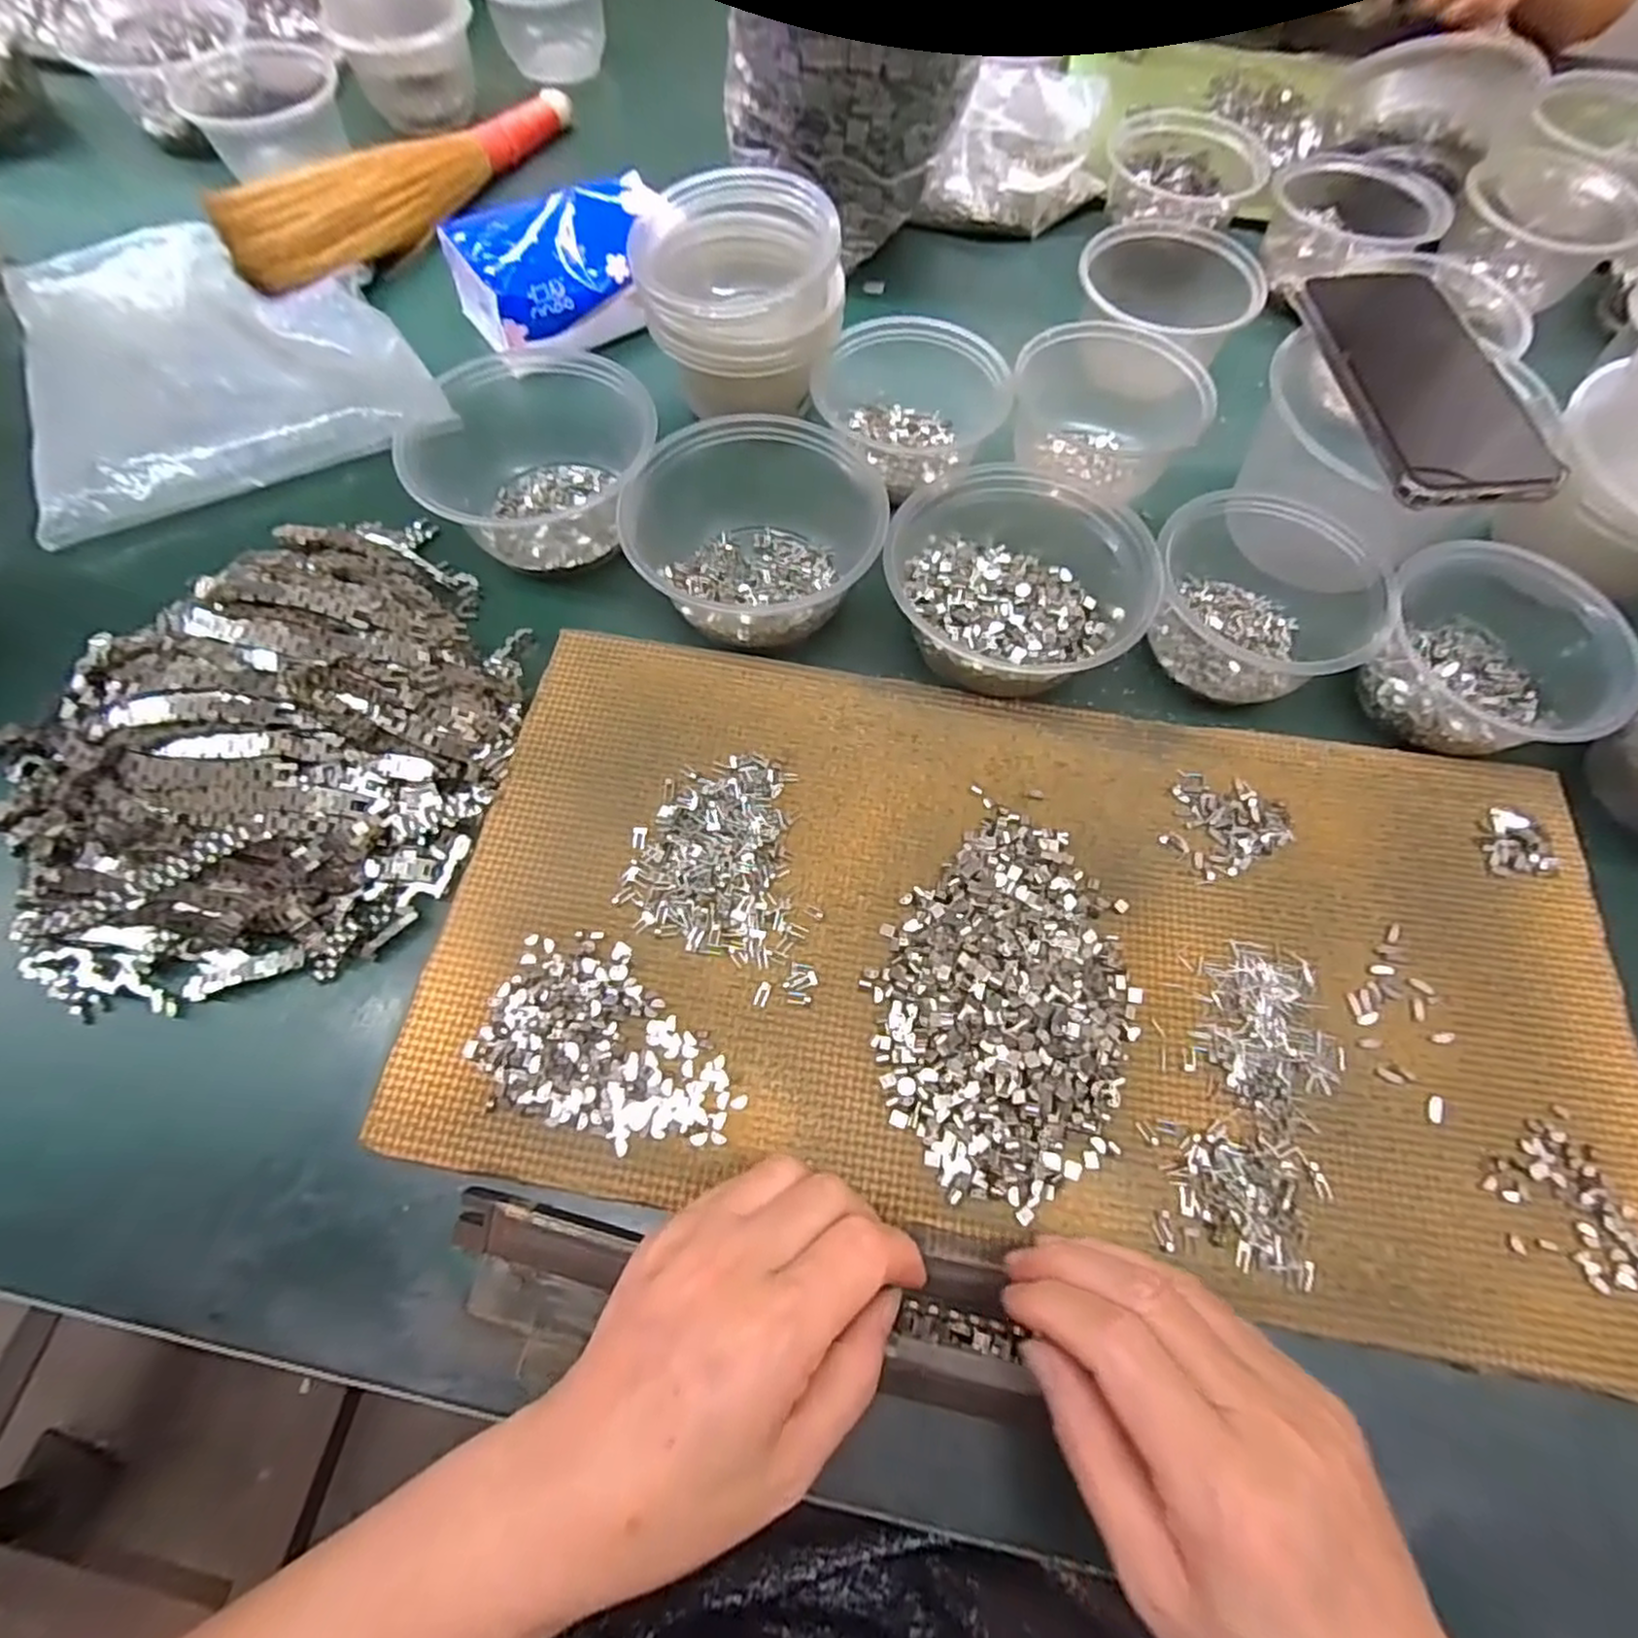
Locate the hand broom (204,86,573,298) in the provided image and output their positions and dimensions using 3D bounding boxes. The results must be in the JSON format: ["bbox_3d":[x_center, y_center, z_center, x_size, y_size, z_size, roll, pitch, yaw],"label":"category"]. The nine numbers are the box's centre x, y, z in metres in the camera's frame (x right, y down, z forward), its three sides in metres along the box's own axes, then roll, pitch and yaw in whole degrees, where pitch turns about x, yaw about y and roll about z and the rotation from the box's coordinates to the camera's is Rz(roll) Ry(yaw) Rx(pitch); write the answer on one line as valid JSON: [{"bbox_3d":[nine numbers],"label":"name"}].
[{"bbox_3d":[-0.307,-0.488,0.533,0.064,0.060,0.313,25,69,9],"label":"hand broom"}]

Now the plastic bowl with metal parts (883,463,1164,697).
[{"bbox_3d":[0.102,-0.126,0.383,0.132,0.051,0.132,0,67,-1],"label":"plastic bowl with metal parts"}]

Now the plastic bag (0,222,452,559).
[{"bbox_3d":[-0.397,-0.315,0.471,0.228,0.024,0.251,-24,70,-11],"label":"plastic bag"}]

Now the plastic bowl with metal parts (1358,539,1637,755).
[{"bbox_3d":[0.344,-0.085,0.368,0.103,0.053,0.112,0,67,-1],"label":"plastic bowl with metal parts"}]

